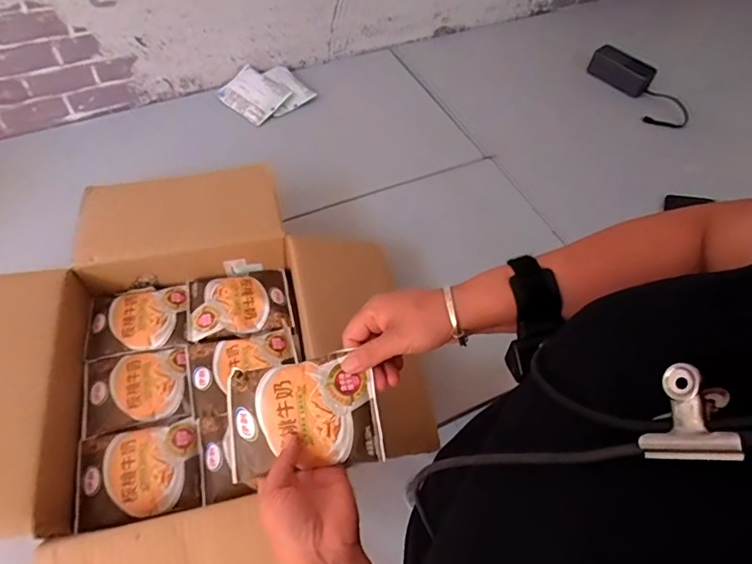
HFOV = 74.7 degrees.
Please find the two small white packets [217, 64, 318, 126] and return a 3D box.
[{"bbox_3d":[-0.224,-0.390,0.993,0.147,0.024,0.138,-38,65,-25],"label":"two small white packets"}]

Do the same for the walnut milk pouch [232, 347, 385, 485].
[{"bbox_3d":[-0.065,0.117,0.434,0.130,0.015,0.097,-10,84,0],"label":"walnut milk pouch"}]

